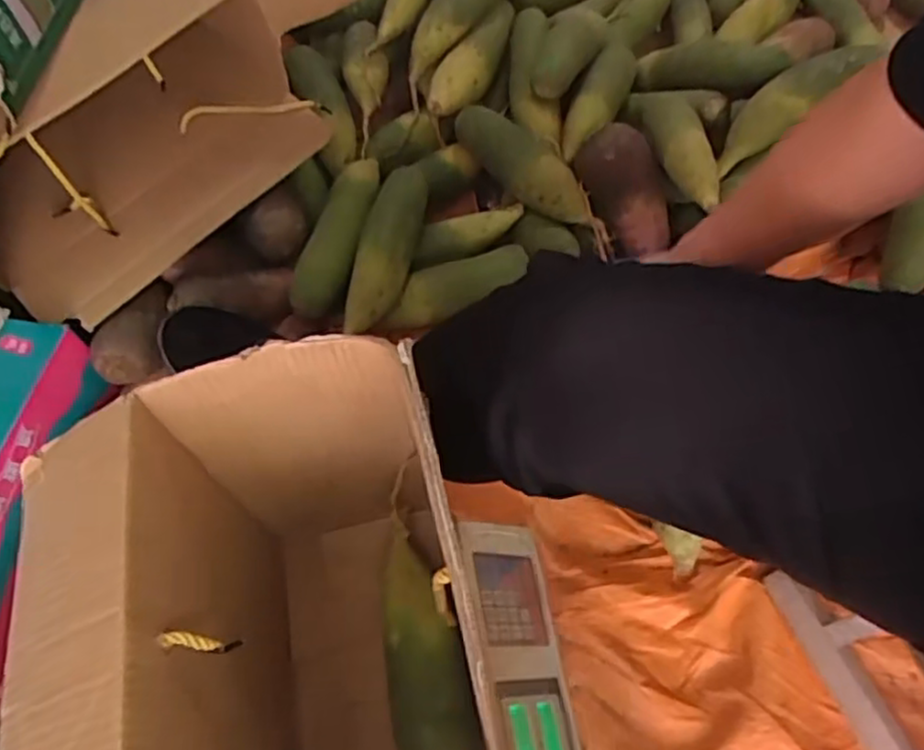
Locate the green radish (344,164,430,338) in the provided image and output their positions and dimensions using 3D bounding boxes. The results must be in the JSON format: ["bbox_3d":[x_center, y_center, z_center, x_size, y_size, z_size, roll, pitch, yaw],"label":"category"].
[{"bbox_3d":[-0.080,-0.133,0.759,0.061,0.051,0.191,16,82,12],"label":"green radish"}]

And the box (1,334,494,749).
[{"bbox_3d":[-0.087,0.210,0.396,0.211,0.273,0.357,-13,62,-3],"label":"box"}]

